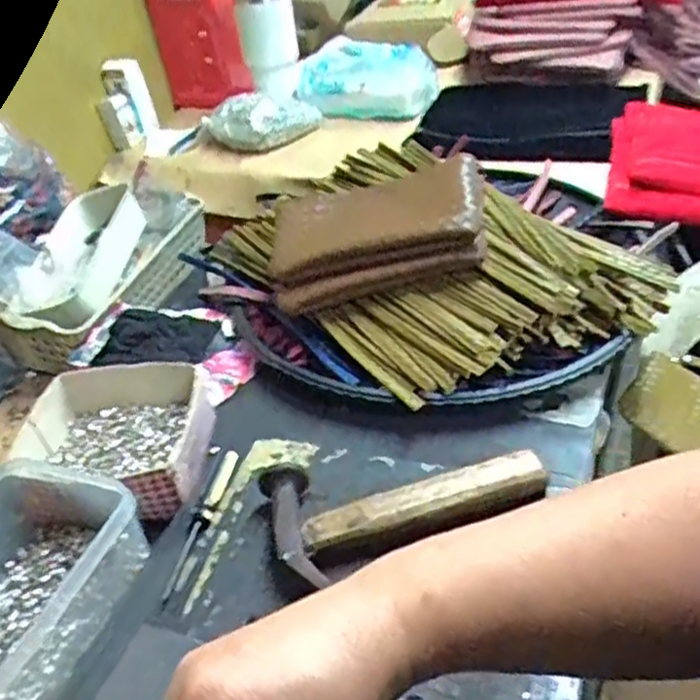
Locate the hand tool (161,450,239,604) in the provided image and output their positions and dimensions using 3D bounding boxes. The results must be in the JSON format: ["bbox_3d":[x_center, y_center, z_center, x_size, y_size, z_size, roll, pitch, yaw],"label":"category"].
[{"bbox_3d":[-0.111,0.126,0.531,0.015,0.017,0.127,7,40,21],"label":"hand tool"}]

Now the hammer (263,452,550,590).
[{"bbox_3d":[0.040,0.107,0.520,0.195,0.036,0.109,-17,38,-9],"label":"hammer"}]

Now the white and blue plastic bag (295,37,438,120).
[{"bbox_3d":[0.024,-0.433,1.130,0.219,0.111,0.052,10,42,20],"label":"white and blue plastic bag"}]

